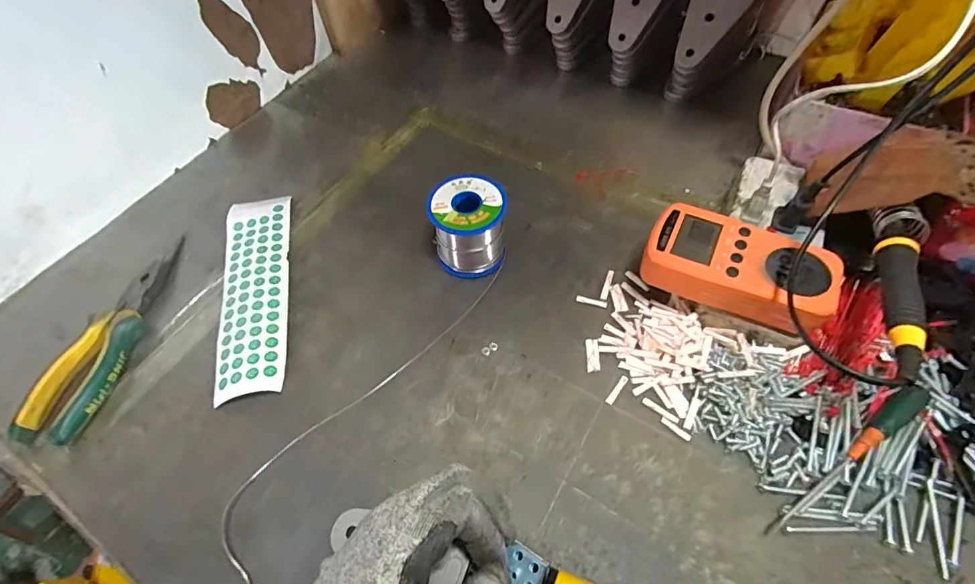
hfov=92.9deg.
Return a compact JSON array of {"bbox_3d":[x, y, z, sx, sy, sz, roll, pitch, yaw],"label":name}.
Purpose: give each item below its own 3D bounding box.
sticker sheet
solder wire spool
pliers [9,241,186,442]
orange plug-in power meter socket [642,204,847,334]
[{"bbox_3d":[-0.209,-0.007,0.419,0.057,0.012,0.214,-13,56,-6],"label":"sticker sheet"},{"bbox_3d":[-0.016,-0.059,0.411,0.062,0.065,0.063,3,56,4],"label":"solder wire spool"},{"bbox_3d":[-0.311,0.034,0.391,0.047,0.022,0.186,9,57,9],"label":"pliers"},{"bbox_3d":[0.183,-0.018,0.340,0.126,0.025,0.073,29,63,20],"label":"orange plug-in power meter socket"}]

